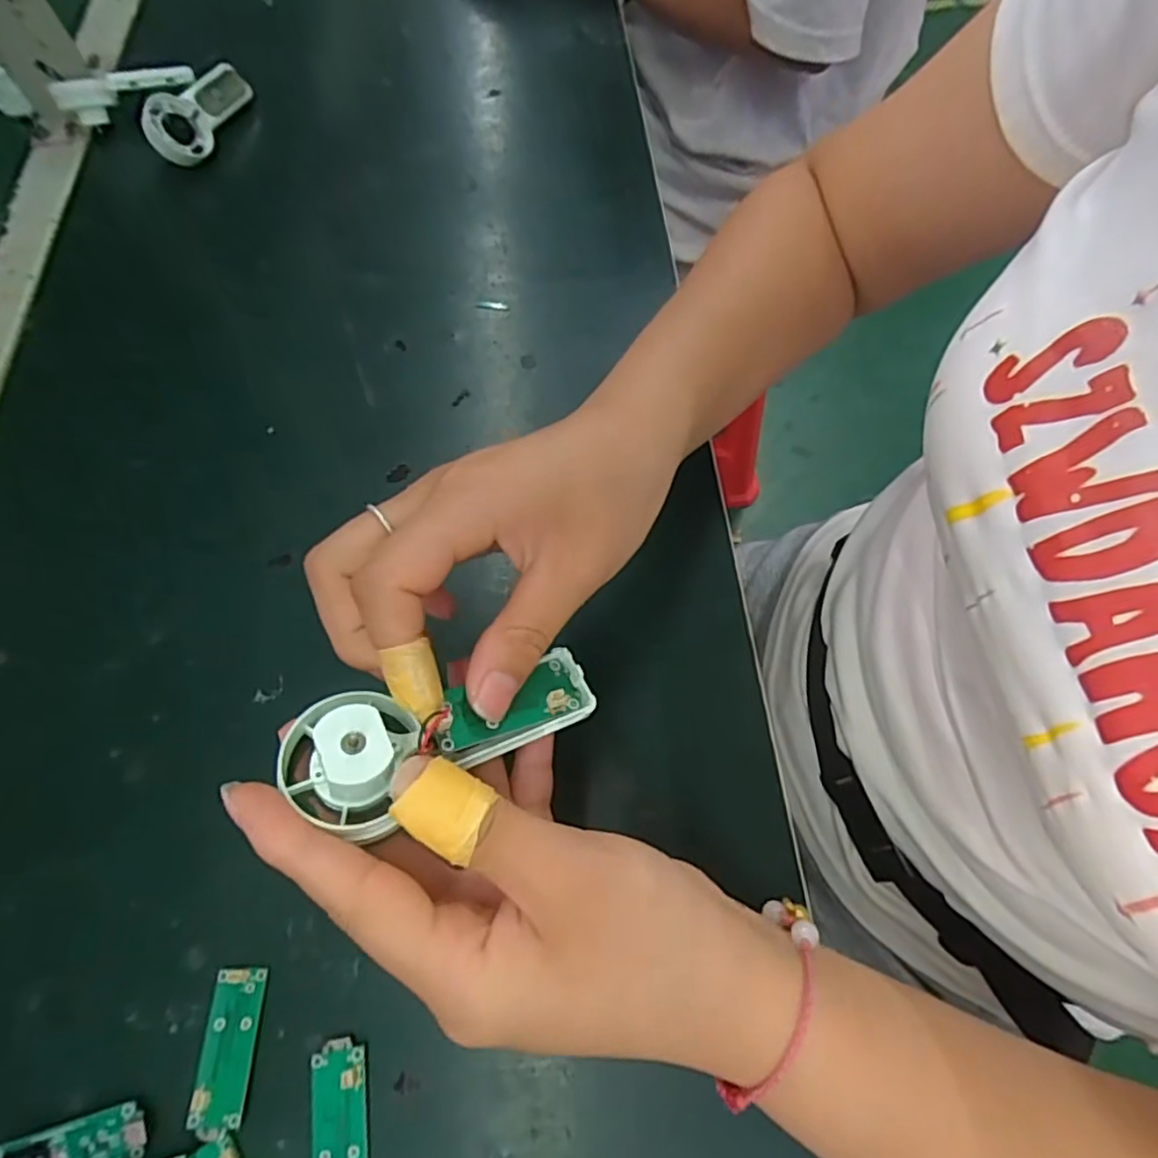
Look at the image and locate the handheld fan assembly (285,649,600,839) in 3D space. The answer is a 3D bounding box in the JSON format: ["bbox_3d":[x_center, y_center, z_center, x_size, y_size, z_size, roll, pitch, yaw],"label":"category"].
[{"bbox_3d":[-0.035,0.045,0.189,0.092,0.015,0.035,-7,59,-39],"label":"handheld fan assembly"}]

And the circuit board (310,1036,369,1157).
[{"bbox_3d":[-0.084,0.190,0.229,0.020,0.004,0.050,-9,65,-3],"label":"circuit board"}]

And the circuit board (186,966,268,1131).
[{"bbox_3d":[-0.128,0.169,0.240,0.019,0.004,0.047,-2,65,0],"label":"circuit board"}]

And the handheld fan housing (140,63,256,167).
[{"bbox_3d":[-0.263,-0.327,0.456,0.029,0.029,0.092,15,66,8],"label":"handheld fan housing"}]

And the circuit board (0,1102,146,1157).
[{"bbox_3d":[-0.175,0.197,0.227,0.048,0.007,0.018,-15,65,-6],"label":"circuit board"}]

